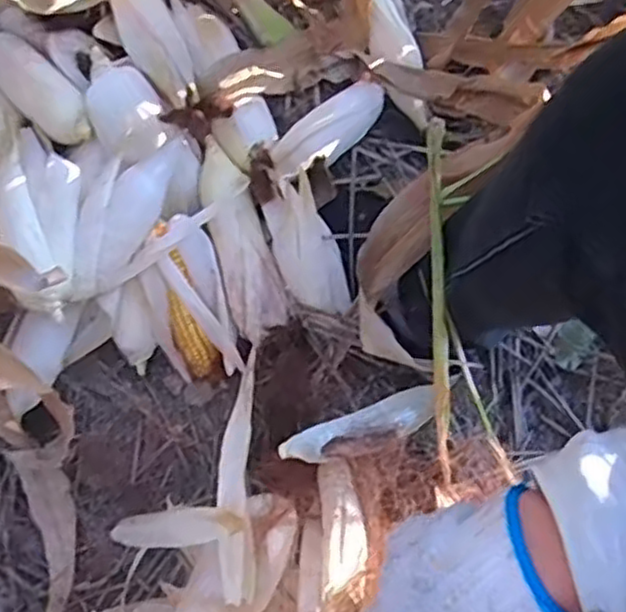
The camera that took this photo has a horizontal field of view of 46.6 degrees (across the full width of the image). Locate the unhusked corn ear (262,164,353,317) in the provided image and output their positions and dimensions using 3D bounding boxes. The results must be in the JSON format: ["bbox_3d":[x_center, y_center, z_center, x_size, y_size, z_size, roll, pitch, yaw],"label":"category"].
[{"bbox_3d":[-0.006,-0.057,0.725,0.058,0.043,0.142,-21,80,-5],"label":"unhusked corn ear"}]

